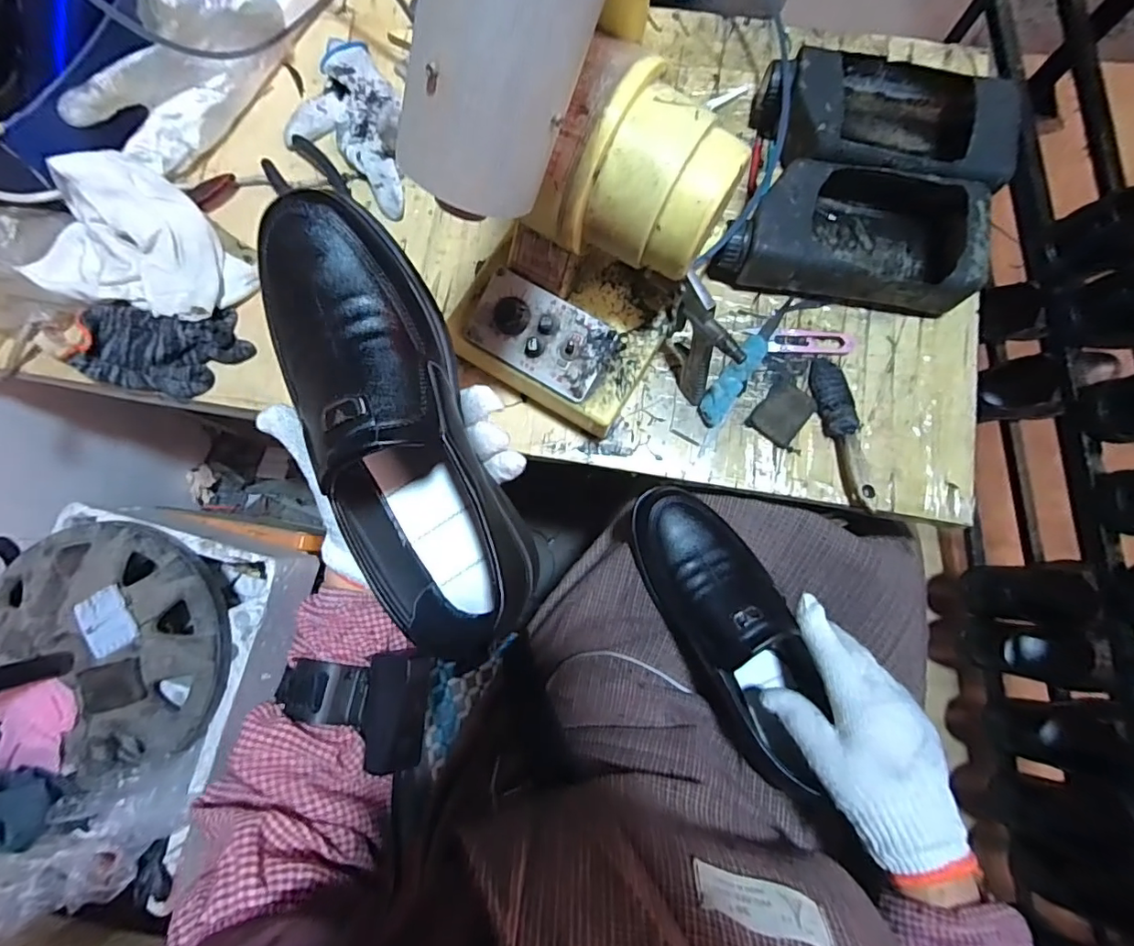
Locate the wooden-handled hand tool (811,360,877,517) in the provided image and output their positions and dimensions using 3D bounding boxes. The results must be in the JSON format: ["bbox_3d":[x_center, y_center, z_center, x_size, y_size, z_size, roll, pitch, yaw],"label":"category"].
[{"bbox_3d":[0.250,-0.037,0.481,0.030,0.026,0.143,-6,83,-1],"label":"wooden-handled hand tool"}]

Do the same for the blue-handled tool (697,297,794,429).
[{"bbox_3d":[0.170,-0.106,0.494,0.026,0.021,0.144,37,85,4],"label":"blue-handled tool"}]

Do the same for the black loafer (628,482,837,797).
[{"bbox_3d":[0.134,0.117,0.436,0.092,0.083,0.239,-26,71,-3],"label":"black loafer"}]

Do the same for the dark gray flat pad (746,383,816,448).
[{"bbox_3d":[0.202,-0.055,0.493,0.043,0.008,0.057,40,85,4],"label":"dark gray flat pad"}]

